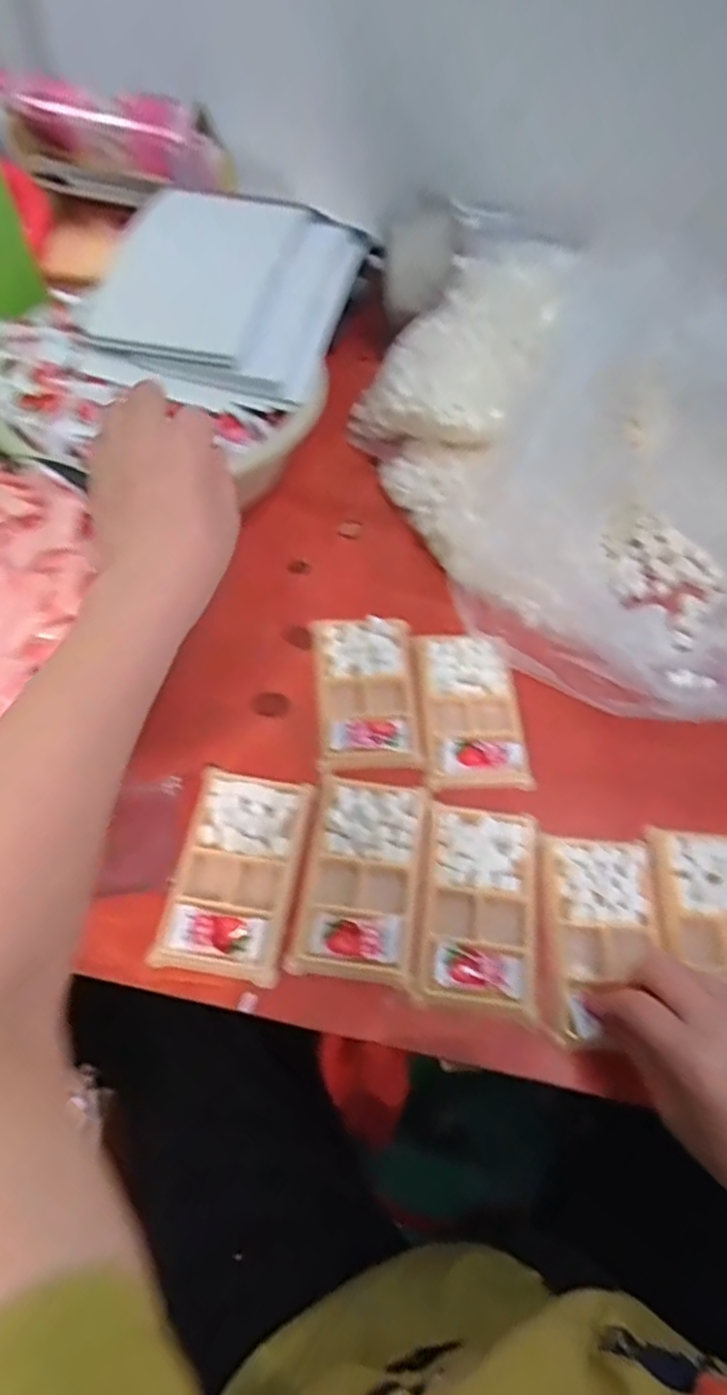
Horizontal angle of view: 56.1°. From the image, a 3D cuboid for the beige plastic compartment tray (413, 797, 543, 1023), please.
[{"bbox_3d":[0.080,0.136,0.457,0.080,0.012,0.129,8,59,1],"label":"beige plastic compartment tray"}]

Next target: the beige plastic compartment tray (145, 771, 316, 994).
[{"bbox_3d":[-0.084,0.114,0.462,0.079,0.014,0.135,10,59,2],"label":"beige plastic compartment tray"}]

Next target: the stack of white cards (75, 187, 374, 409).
[{"bbox_3d":[-0.130,-0.390,0.632,0.222,0.049,0.260,12,59,3],"label":"stack of white cards"}]

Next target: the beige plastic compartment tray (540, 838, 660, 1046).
[{"bbox_3d":[0.156,0.159,0.453,0.073,0.014,0.129,8,59,1],"label":"beige plastic compartment tray"}]

